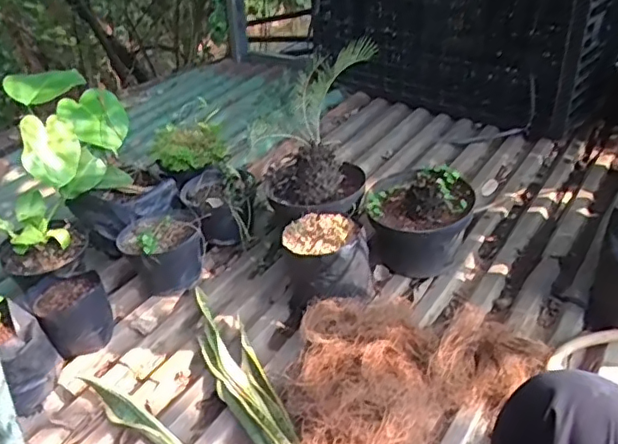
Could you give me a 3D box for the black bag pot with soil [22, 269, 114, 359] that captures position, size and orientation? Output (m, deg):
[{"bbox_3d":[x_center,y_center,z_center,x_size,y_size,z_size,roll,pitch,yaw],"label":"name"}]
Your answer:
[{"bbox_3d":[-0.450,0.174,1.114,0.136,0.112,0.134,-18,37,-23],"label":"black bag pot with soil"}]

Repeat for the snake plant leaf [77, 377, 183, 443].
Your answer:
[{"bbox_3d":[-0.239,0.339,0.926,0.380,0.019,0.047,26,43,34],"label":"snake plant leaf"}]

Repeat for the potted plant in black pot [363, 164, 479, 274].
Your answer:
[{"bbox_3d":[0.225,0.008,1.205,0.207,0.191,0.178,7,35,12],"label":"potted plant in black pot"}]

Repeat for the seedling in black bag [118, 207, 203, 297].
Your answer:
[{"bbox_3d":[-0.307,0.063,1.235,0.158,0.141,0.172,-17,37,-21],"label":"seedling in black bag"}]

